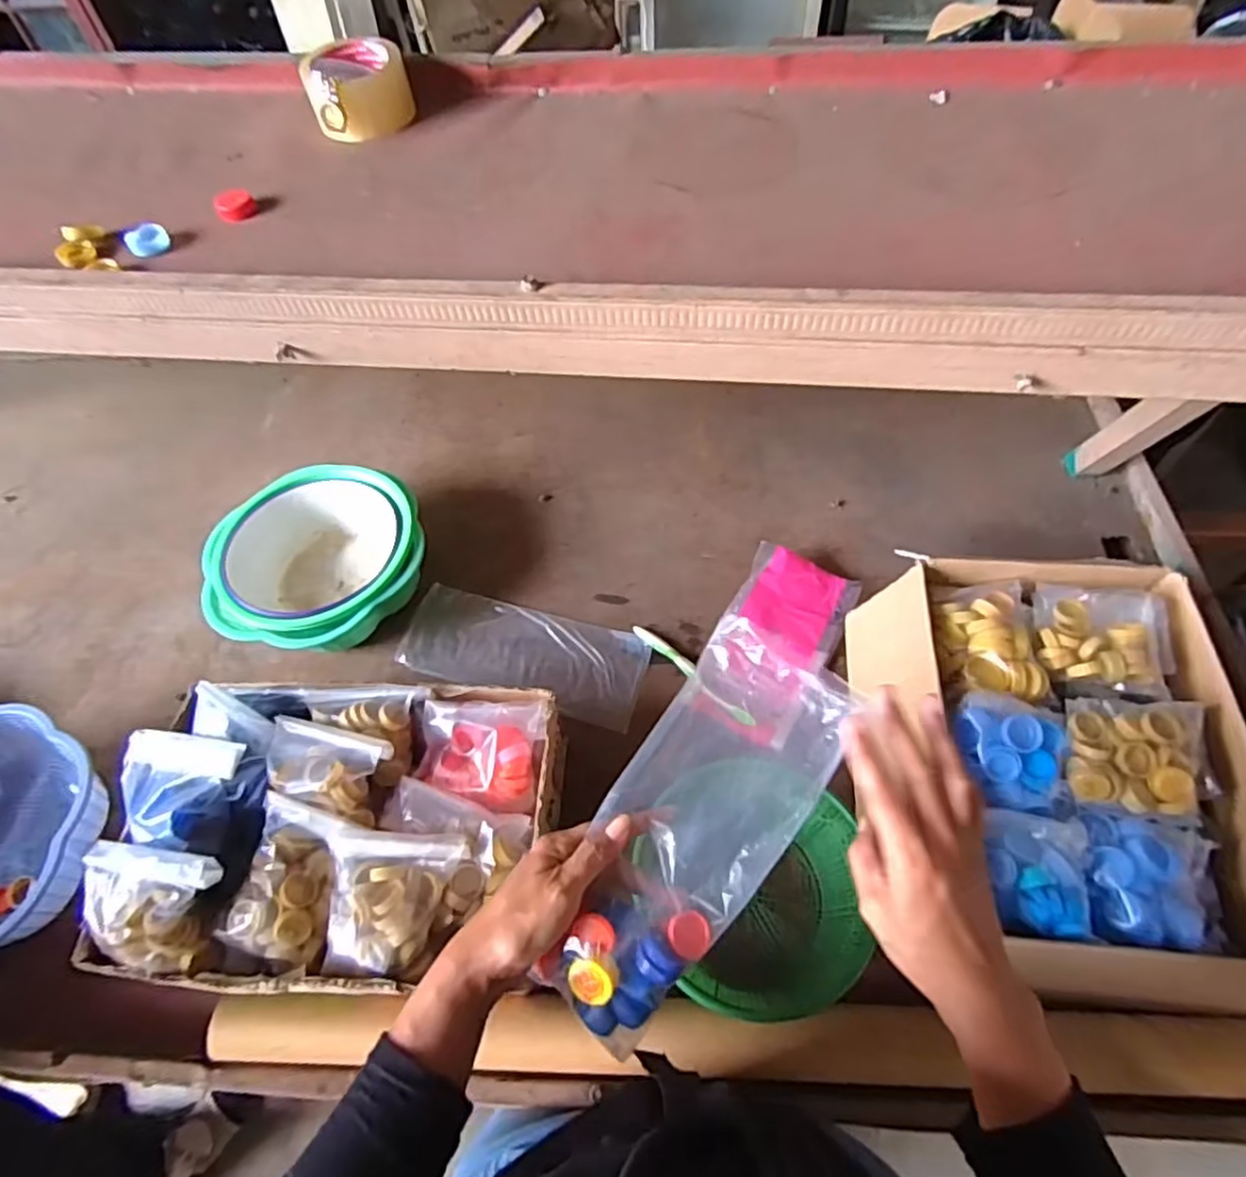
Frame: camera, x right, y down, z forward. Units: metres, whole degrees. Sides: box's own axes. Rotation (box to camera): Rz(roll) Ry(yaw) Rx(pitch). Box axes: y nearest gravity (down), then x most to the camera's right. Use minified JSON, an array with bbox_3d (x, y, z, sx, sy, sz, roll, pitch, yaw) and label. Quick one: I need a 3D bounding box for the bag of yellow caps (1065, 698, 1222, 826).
[{"bbox_3d":[0.455,0.147,0.589,0.119,0.038,0.100,2,56,4],"label":"bag of yellow caps"}]

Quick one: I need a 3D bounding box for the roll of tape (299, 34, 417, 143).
[{"bbox_3d":[-0.269,-0.510,0.688,0.102,0.059,0.108,-16,57,-9],"label":"roll of tape"}]

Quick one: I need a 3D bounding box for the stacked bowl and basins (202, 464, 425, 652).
[{"bbox_3d":[-0.367,-0.027,0.825,0.220,0.102,0.242,-1,56,1],"label":"stacked bowl and basins"}]

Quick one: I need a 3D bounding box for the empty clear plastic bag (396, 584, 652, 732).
[{"bbox_3d":[-0.119,0.079,0.816,0.291,0.011,0.118,14,58,11],"label":"empty clear plastic bag"}]

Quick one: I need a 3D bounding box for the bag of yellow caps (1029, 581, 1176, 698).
[{"bbox_3d":[0.470,0.051,0.654,0.120,0.035,0.106,10,57,9],"label":"bag of yellow caps"}]

